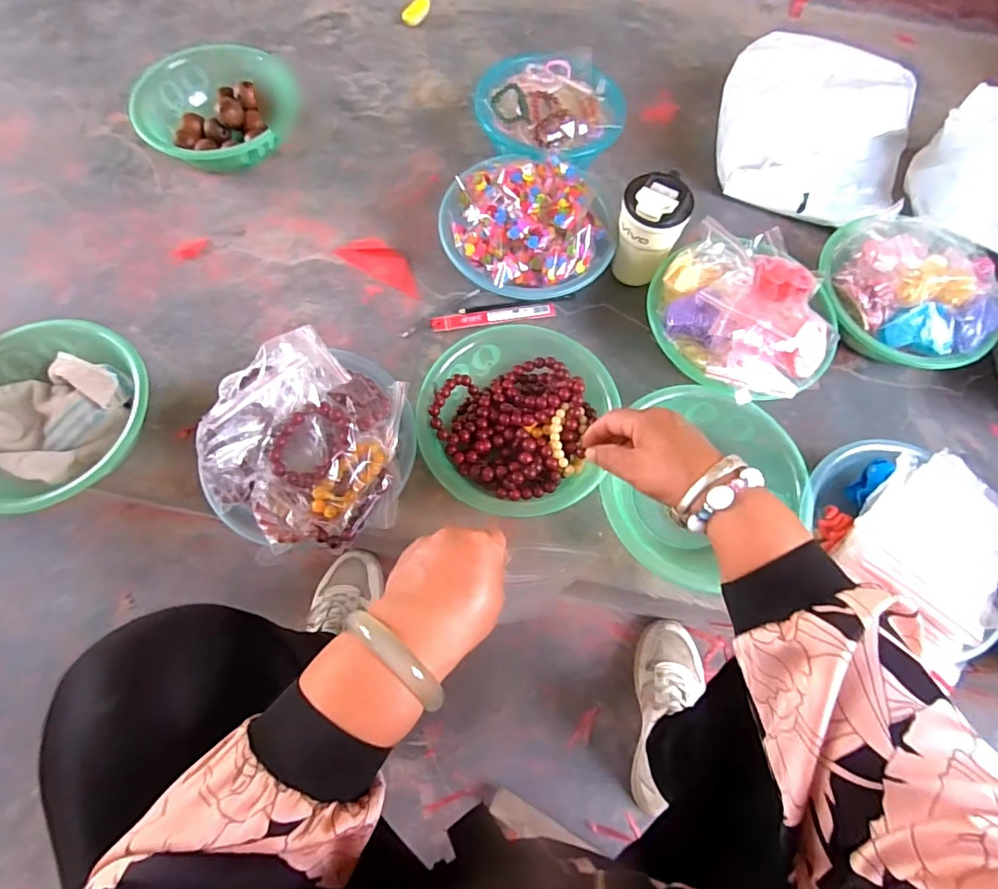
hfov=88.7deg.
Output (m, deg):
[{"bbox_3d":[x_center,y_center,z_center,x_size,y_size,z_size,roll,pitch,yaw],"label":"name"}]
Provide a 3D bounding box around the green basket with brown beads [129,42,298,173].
[{"bbox_3d":[-0.431,-0.521,0.796,0.225,0.073,0.213,1,69,-2],"label":"green basket with brown beads"}]

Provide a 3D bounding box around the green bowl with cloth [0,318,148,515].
[{"bbox_3d":[-0.540,-0.033,0.613,0.220,0.086,0.229,1,69,-2],"label":"green bowl with cloth"}]

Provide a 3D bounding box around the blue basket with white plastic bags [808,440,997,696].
[{"bbox_3d":[0.477,0.108,0.589,0.202,0.097,0.255,-39,75,-15],"label":"blue basket with white plastic bags"}]

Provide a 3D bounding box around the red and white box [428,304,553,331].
[{"bbox_3d":[-0.007,-0.179,0.715,0.174,0.010,0.019,-8,70,-5],"label":"red and white box"}]

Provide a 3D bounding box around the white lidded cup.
[{"bbox_3d":[0.199,-0.284,0.693,0.077,0.145,0.084,1,69,-2],"label":"white lidded cup"}]

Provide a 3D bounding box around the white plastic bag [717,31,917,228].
[{"bbox_3d":[0.505,-0.495,0.812,0.294,0.091,0.314,12,69,3],"label":"white plastic bag"}]

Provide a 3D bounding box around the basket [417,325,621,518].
[{"bbox_3d":[0.023,-0.023,0.627,0.226,0.081,0.219,1,69,-2],"label":"basket"}]

